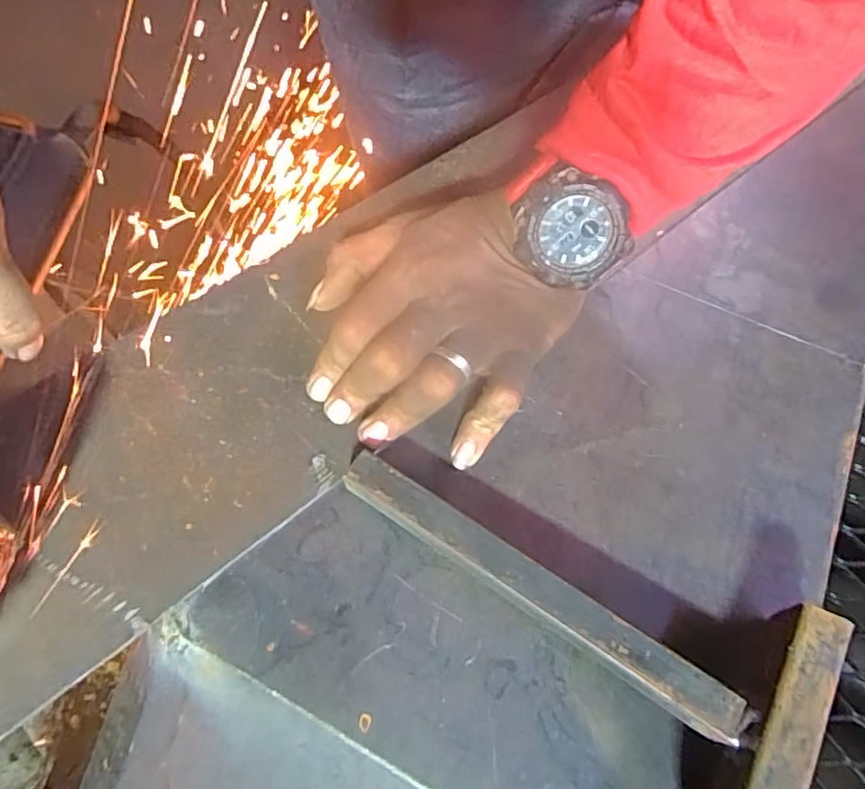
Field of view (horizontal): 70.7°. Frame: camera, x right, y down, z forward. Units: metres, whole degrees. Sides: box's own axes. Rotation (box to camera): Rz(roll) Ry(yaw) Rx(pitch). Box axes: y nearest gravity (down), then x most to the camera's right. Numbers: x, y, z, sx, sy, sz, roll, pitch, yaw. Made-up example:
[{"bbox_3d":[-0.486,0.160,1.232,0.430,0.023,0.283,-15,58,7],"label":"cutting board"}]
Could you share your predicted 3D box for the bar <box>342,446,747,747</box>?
[{"bbox_3d":[0.035,0.074,0.239,0.170,0.013,0.018,31,68,18],"label":"bar"}]

